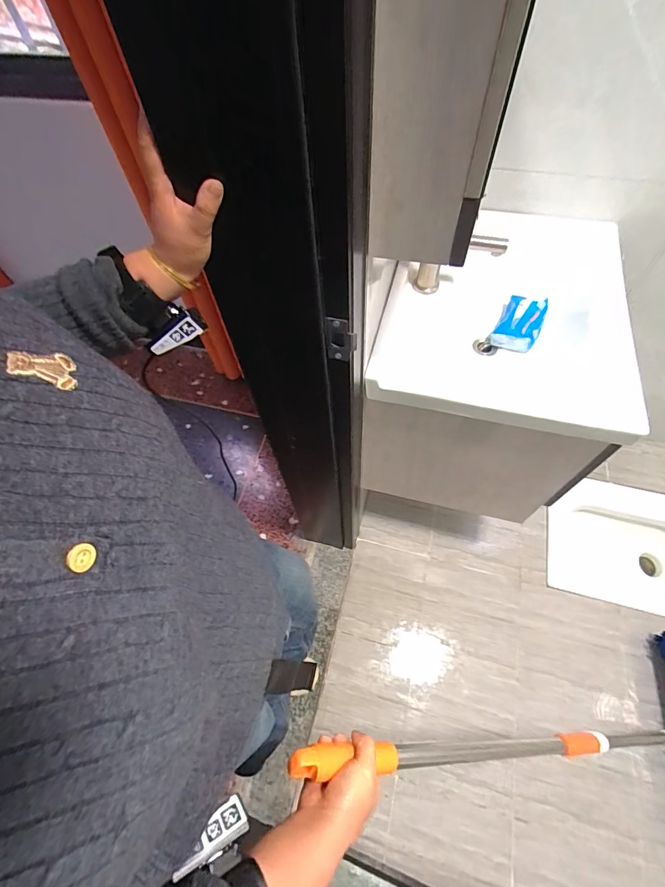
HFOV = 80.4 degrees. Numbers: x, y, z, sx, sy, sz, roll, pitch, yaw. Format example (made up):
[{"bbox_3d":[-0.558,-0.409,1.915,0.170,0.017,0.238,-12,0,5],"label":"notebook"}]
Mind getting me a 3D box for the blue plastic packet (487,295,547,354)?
[{"bbox_3d":[0.448,-0.289,0.945,0.099,0.072,0.116,24,65,16],"label":"blue plastic packet"}]

